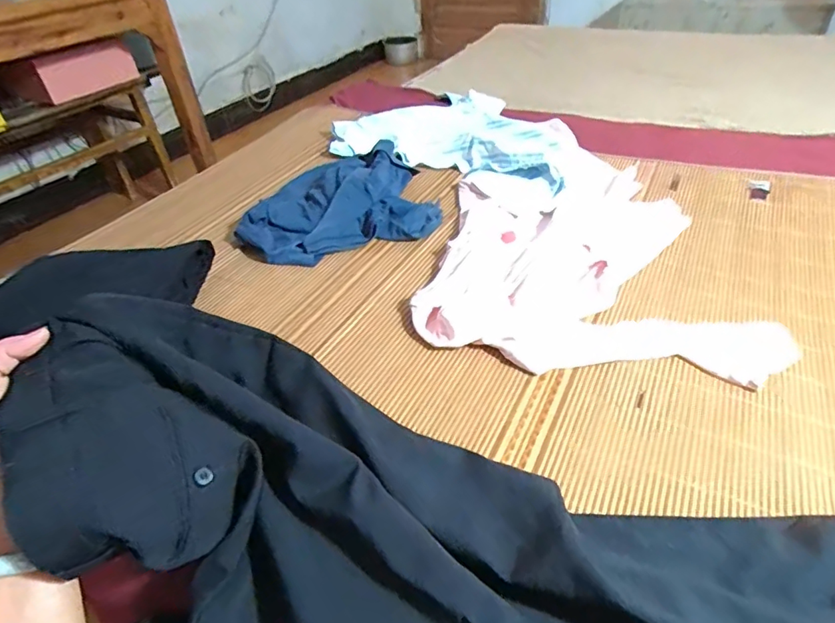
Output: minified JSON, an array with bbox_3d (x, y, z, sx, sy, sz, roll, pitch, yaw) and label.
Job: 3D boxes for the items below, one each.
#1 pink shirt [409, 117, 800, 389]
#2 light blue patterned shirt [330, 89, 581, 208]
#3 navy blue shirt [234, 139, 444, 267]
[{"bbox_3d":[0.260,-0.131,0.831,0.463,0.045,0.576,2,41,8],"label":"pink shirt"},{"bbox_3d":[0.119,-0.410,1.156,0.510,0.056,0.449,14,43,22],"label":"light blue patterned shirt"},{"bbox_3d":[-0.147,-0.194,0.913,0.346,0.067,0.238,-14,40,-11],"label":"navy blue shirt"}]

